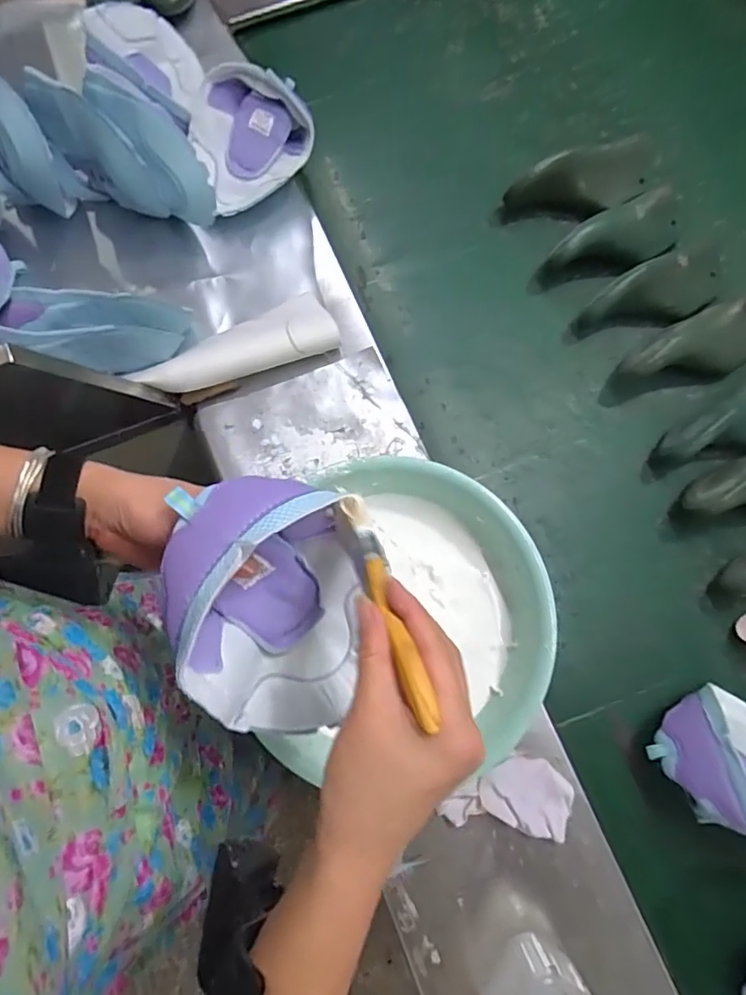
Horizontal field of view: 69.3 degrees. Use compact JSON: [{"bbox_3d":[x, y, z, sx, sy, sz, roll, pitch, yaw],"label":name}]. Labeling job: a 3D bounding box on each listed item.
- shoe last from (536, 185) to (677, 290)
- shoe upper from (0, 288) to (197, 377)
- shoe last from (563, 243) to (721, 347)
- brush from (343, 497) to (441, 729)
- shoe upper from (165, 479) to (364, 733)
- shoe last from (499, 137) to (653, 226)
[{"bbox_3d":[0.319,-0.340,0.714,0.209,0.061,0.082,-26,79,-6],"label":"shoe last"},{"bbox_3d":[-0.285,-0.176,0.575,0.195,0.066,0.061,-9,74,-40],"label":"shoe upper"},{"bbox_3d":[0.361,-0.262,0.695,0.226,0.066,0.087,-28,79,-6],"label":"shoe last"},{"bbox_3d":[0.007,0.055,0.302,0.015,0.009,0.147,-17,49,-4],"label":"brush"},{"bbox_3d":[-0.066,0.079,0.369,0.117,0.151,0.154,4,77,1],"label":"shoe upper"},{"bbox_3d":[0.283,-0.420,0.730,0.209,0.066,0.074,-19,78,-5],"label":"shoe last"}]

